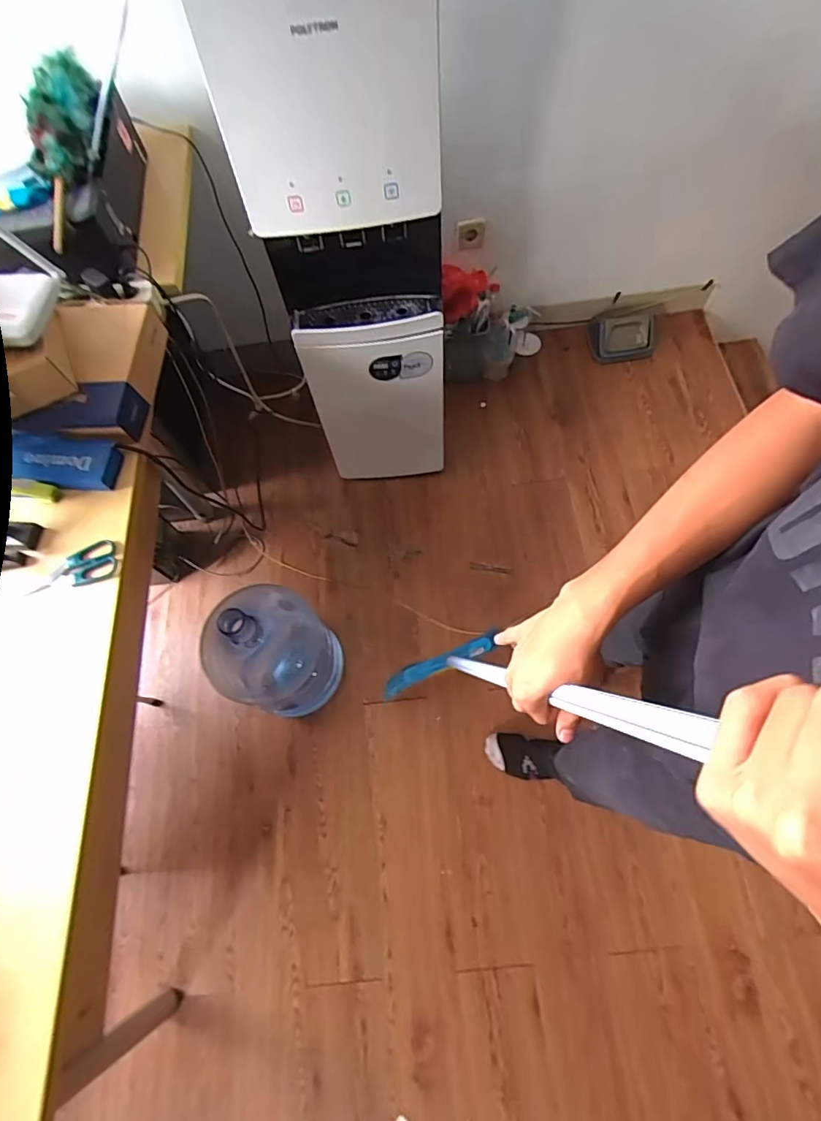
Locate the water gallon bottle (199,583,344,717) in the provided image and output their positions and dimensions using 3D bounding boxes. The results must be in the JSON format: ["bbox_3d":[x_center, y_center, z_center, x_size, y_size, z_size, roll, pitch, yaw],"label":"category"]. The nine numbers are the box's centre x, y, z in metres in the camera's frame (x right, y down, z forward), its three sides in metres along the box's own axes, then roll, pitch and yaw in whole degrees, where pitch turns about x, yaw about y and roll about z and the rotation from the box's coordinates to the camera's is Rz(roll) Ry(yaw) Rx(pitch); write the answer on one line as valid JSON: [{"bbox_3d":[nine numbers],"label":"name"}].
[{"bbox_3d":[-0.325,0.219,1.230,0.250,0.462,0.246,4,68,3],"label":"water gallon bottle"}]

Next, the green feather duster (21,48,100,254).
[{"bbox_3d":[-0.604,-0.750,0.906,0.099,0.094,0.458,-9,68,-2],"label":"green feather duster"}]

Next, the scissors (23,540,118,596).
[{"bbox_3d":[-0.500,0.011,0.771,0.137,0.010,0.062,-18,68,-3],"label":"scissors"}]

